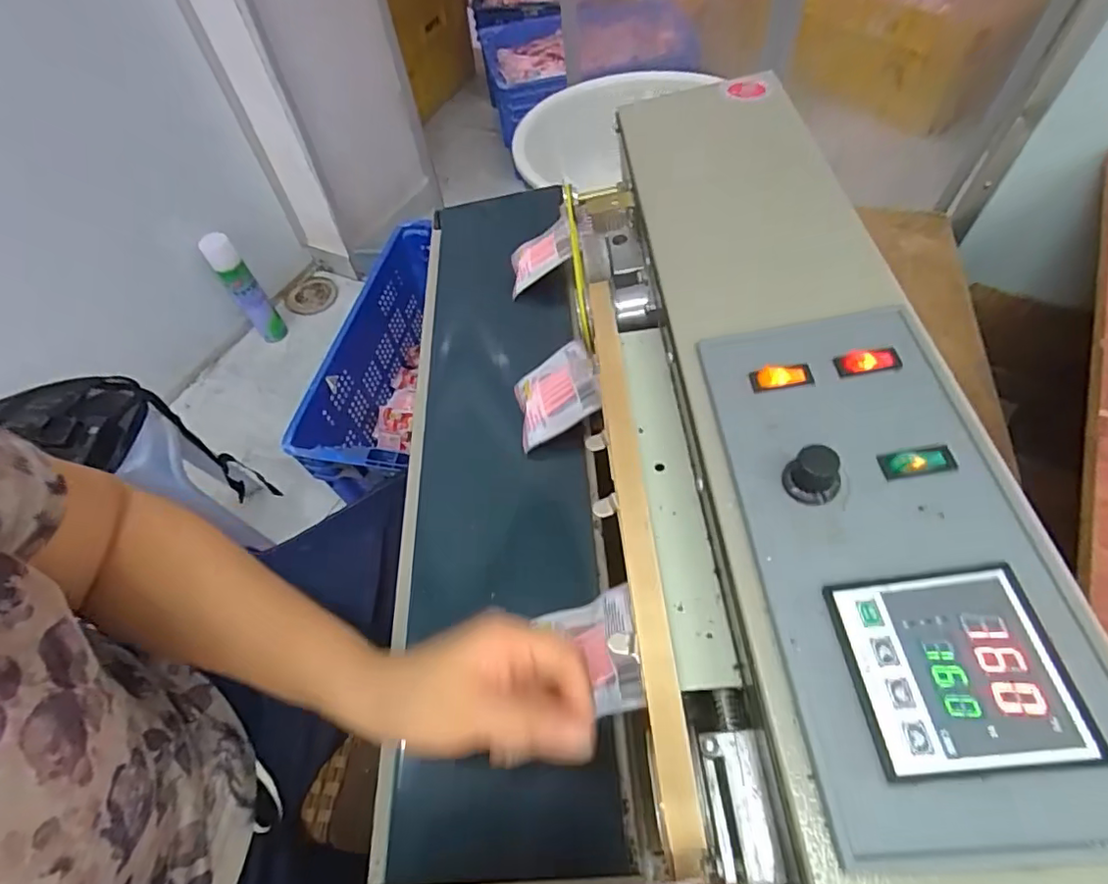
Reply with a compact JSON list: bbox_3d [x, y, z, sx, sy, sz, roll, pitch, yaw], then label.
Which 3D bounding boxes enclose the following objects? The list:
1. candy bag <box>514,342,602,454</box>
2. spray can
[{"bbox_3d":[0.003,-0.039,0.435,0.081,0.012,0.064,-31,57,24],"label":"candy bag"},{"bbox_3d":[-0.743,-0.362,1.355,0.066,0.286,0.080,-35,61,-17],"label":"spray can"}]

